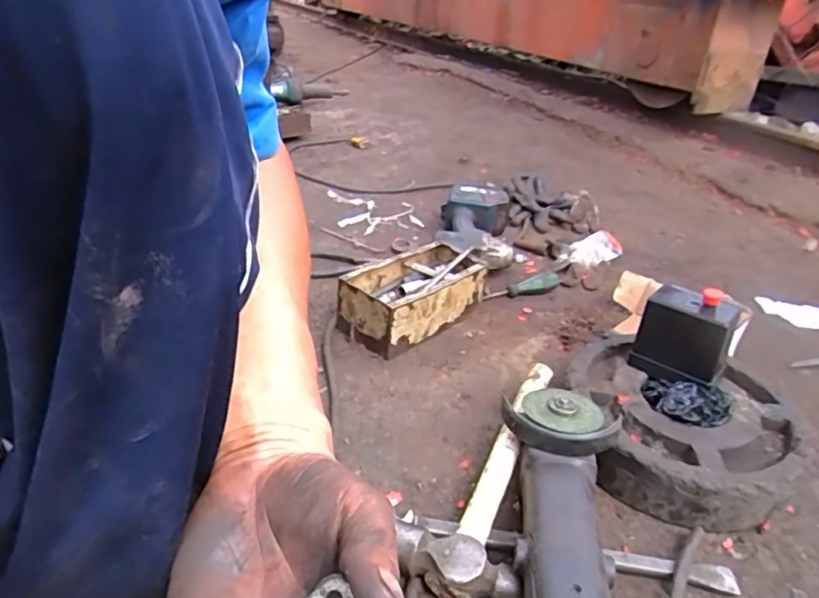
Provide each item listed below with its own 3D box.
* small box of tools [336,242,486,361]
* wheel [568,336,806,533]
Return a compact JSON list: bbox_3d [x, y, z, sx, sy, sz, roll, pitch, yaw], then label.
[{"bbox_3d":[0.007,-0.001,0.829,0.112,0.089,0.206,23,34,31],"label":"small box of tools"},{"bbox_3d":[0.289,0.140,0.624,0.220,0.069,0.208,3,28,-2],"label":"wheel"}]

